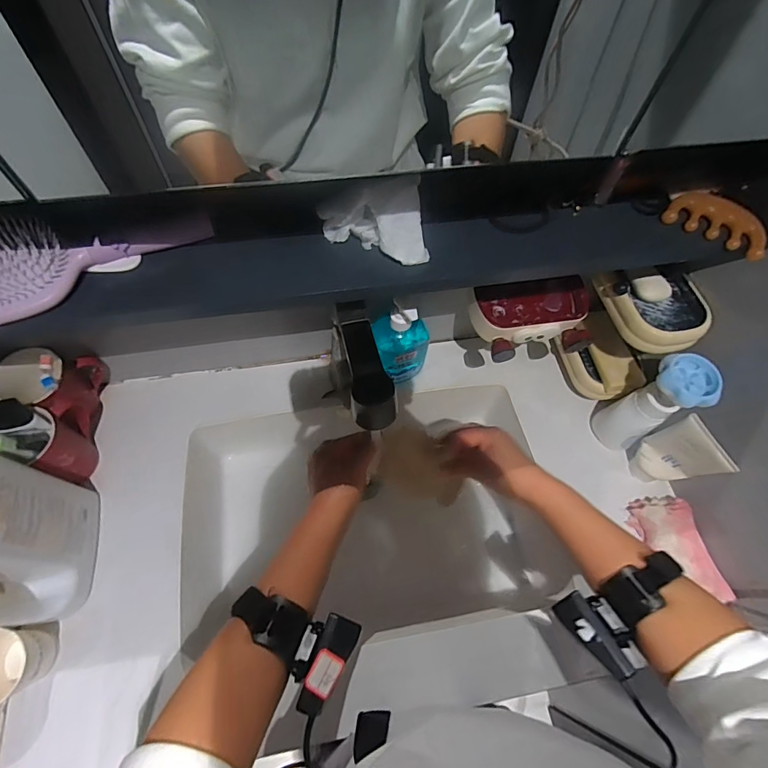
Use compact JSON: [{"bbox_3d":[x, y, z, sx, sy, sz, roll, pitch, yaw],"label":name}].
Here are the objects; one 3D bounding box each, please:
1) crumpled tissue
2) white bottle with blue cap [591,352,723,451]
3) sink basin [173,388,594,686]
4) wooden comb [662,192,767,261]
[{"bbox_3d":[-0.009,-0.148,0.388,0.099,0.046,0.061,-1,63,-3],"label":"crumpled tissue"},{"bbox_3d":[0.368,0.033,0.594,0.063,0.187,0.067,1,63,-3],"label":"white bottle with blue cap"},{"bbox_3d":[-0.025,0.193,0.657,0.515,0.106,0.333,-8,64,-7],"label":"sink basin"},{"bbox_3d":[0.342,-0.167,0.434,0.098,0.017,0.054,30,66,12],"label":"wooden comb"}]

